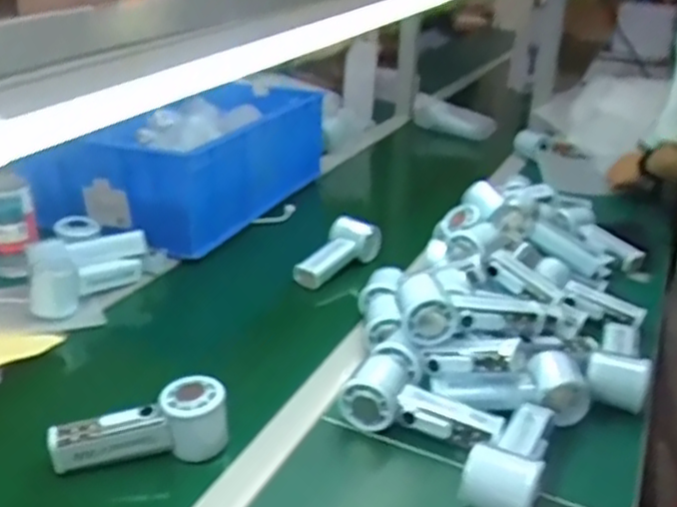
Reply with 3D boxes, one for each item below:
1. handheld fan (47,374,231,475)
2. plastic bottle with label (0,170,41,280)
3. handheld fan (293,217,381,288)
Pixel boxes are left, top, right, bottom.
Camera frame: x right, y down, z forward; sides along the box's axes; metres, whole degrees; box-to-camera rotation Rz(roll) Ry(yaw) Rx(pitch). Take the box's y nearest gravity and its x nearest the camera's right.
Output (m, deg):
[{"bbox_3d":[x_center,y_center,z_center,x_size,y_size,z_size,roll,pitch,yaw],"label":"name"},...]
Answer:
[{"bbox_3d":[-0.181,0.158,0.646,0.153,0.062,0.042,-5,26,-16],"label":"handheld fan"},{"bbox_3d":[-0.442,-0.034,0.951,0.065,0.129,0.052,-11,28,-27],"label":"plastic bottle with label"},{"bbox_3d":[-0.001,-0.008,1.012,0.060,0.060,0.151,15,28,26],"label":"handheld fan"}]

